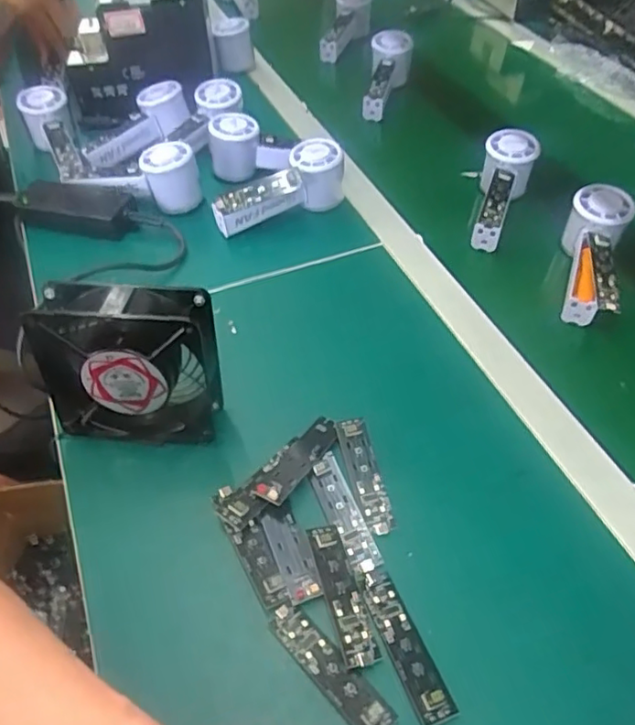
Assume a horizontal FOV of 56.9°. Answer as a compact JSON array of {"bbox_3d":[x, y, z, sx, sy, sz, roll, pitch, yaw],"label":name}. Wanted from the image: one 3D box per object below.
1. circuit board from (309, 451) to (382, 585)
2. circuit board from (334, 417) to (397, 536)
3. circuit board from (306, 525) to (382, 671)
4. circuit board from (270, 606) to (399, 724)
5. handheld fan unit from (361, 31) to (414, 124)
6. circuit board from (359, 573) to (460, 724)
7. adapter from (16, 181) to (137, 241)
[{"bbox_3d":[0.019,0.109,0.413,0.024,0.008,0.093,-18,52,-13],"label":"circuit board"},{"bbox_3d":[0.035,0.082,0.433,0.023,0.005,0.089,-12,59,-11],"label":"circuit board"},{"bbox_3d":[0.016,0.147,0.378,0.022,0.004,0.091,-13,51,-10],"label":"circuit board"},{"bbox_3d":[0.008,0.182,0.350,0.022,0.004,0.090,-36,59,-25],"label":"circuit board"},{"bbox_3d":[0.092,-0.395,0.826,0.058,0.062,0.150,13,69,13],"label":"handheld fan unit"},{"bbox_3d":[0.053,0.172,0.359,0.023,0.008,0.090,-14,49,-20],"label":"circuit board"},{"bbox_3d":[-0.262,-0.169,0.647,0.139,0.032,0.058,9,51,9],"label":"adapter"}]

